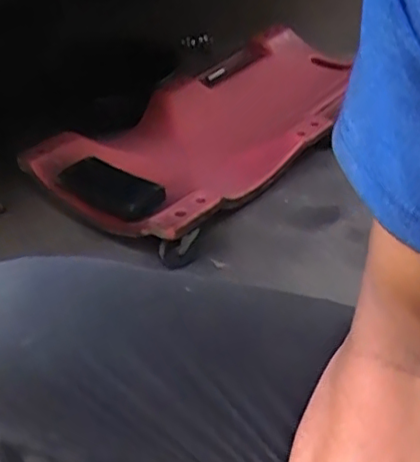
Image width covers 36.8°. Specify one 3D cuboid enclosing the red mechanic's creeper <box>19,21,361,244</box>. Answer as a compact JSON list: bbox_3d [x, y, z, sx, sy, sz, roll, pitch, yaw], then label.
[{"bbox_3d":[0.035,-0.258,1.426,0.457,0.073,0.888,27,45,33],"label":"red mechanic's creeper"}]

